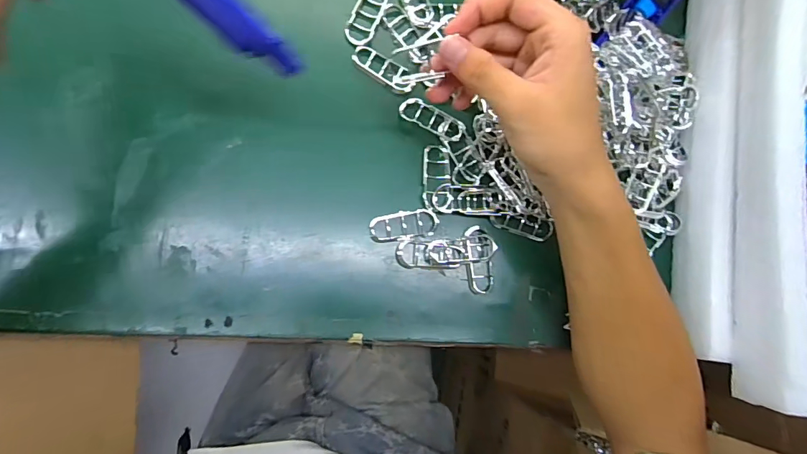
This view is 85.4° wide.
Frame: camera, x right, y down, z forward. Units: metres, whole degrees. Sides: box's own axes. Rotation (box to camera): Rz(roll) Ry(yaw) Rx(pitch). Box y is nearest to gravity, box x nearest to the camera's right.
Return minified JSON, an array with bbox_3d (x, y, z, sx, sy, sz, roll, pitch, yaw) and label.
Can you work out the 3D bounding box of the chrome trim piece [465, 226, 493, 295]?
[{"bbox_3d":[0.060,0.026,0.344,0.020,0.004,0.052,-6,86,-9],"label":"chrome trim piece"}]

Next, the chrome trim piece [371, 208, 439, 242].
[{"bbox_3d":[0.001,-0.001,0.336,0.053,0.004,0.022,-8,87,-9],"label":"chrome trim piece"}]

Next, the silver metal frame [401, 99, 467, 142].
[{"bbox_3d":[0.023,-0.086,0.348,0.053,0.006,0.021,28,82,-6],"label":"silver metal frame"}]

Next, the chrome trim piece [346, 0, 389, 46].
[{"bbox_3d":[-0.030,-0.170,0.350,0.022,0.004,0.052,23,82,-6],"label":"chrome trim piece"}]

